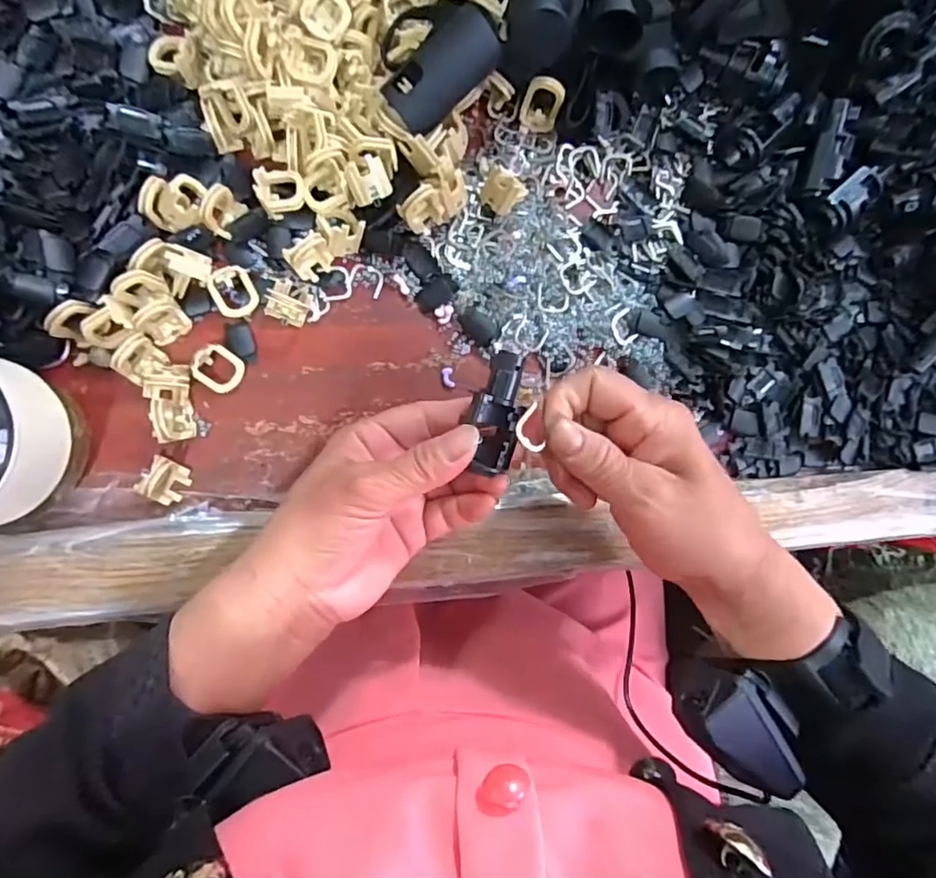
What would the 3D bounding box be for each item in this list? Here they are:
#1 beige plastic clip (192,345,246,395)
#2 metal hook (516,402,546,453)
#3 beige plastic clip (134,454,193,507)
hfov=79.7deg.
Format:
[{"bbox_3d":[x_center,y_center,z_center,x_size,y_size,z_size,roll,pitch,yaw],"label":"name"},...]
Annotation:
[{"bbox_3d":[-0.132,-0.037,0.296,0.025,0.008,0.022,34,79,-31],"label":"beige plastic clip"},{"bbox_3d":[0.026,-0.004,0.238,0.011,0.007,0.020,-17,91,-7],"label":"metal hook"},{"bbox_3d":[-0.154,0.022,0.284,0.016,0.024,0.022,26,86,-6],"label":"beige plastic clip"}]

